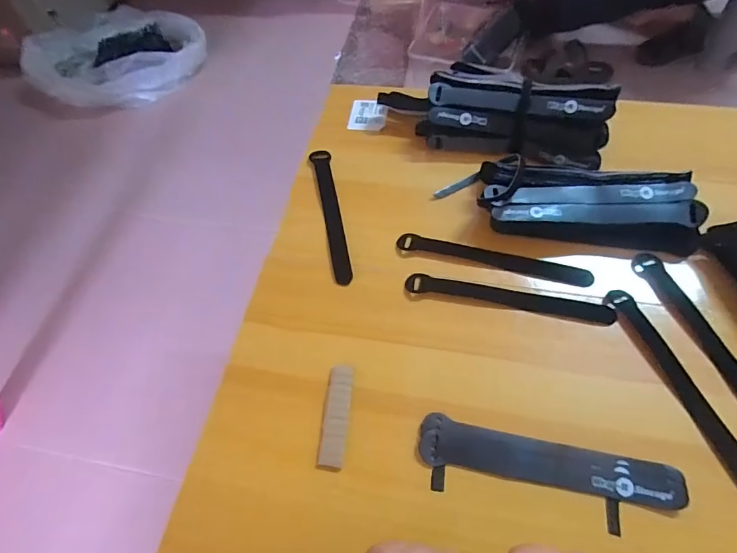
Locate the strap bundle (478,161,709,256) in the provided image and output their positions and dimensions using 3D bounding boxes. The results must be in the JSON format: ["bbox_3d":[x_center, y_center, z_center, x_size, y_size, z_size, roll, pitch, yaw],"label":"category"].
[{"bbox_3d":[0.227,-0.072,0.455,0.212,0.053,0.098,7,60,8],"label":"strap bundle"}]

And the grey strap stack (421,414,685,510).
[{"bbox_3d":[0.143,0.151,0.352,0.200,0.013,0.042,9,60,9],"label":"grey strap stack"}]

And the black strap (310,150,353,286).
[{"bbox_3d":[-0.043,-0.075,0.498,0.021,0.006,0.194,-11,59,-3],"label":"black strap"}]

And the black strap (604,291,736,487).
[{"bbox_3d":[0.271,0.096,0.374,0.023,0.008,0.195,-18,59,-7],"label":"black strap"}]

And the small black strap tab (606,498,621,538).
[{"bbox_3d":[0.187,0.184,0.329,0.009,0.004,0.024,8,60,8],"label":"small black strap tab"}]

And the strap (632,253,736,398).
[{"bbox_3d":[0.308,0.058,0.391,0.025,0.007,0.197,-16,59,-6],"label":"strap"}]

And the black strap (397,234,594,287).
[{"bbox_3d":[0.130,-0.018,0.460,0.197,0.010,0.024,12,60,11],"label":"black strap"}]

